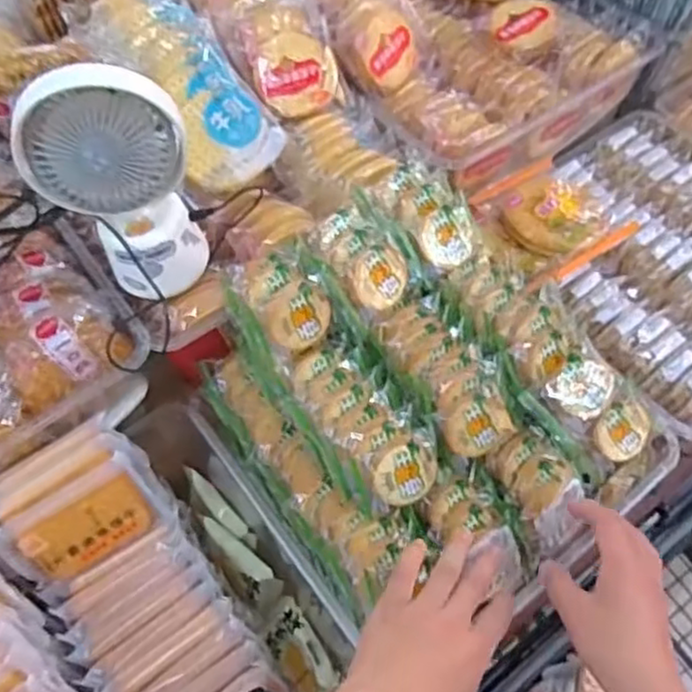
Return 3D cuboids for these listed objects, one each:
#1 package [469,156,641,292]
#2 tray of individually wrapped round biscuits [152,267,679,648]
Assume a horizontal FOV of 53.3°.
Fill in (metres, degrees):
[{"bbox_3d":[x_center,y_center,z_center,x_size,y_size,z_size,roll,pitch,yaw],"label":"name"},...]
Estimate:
[{"bbox_3d":[0.195,-0.124,0.664,0.136,0.041,0.119,-29,61,-15],"label":"package"},{"bbox_3d":[0.056,0.048,0.524,0.298,0.129,0.270,-31,62,-16],"label":"tray of individually wrapped round biscuits"}]

